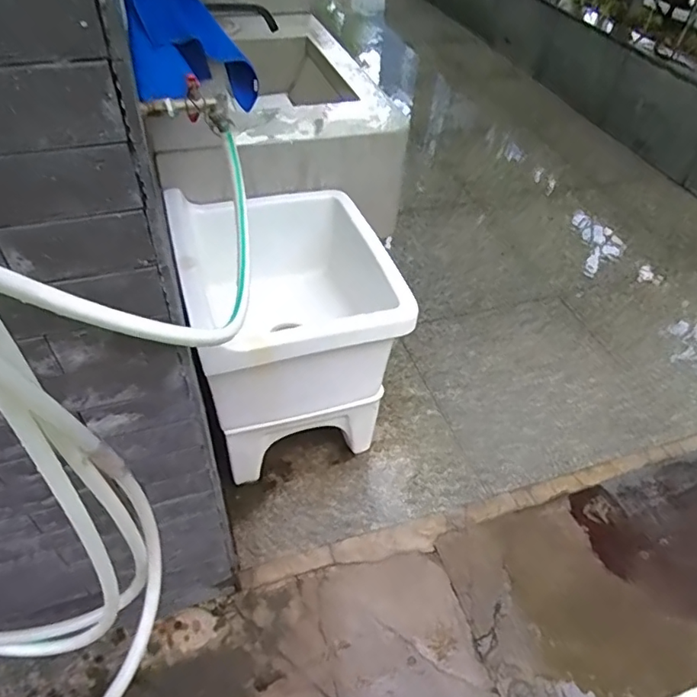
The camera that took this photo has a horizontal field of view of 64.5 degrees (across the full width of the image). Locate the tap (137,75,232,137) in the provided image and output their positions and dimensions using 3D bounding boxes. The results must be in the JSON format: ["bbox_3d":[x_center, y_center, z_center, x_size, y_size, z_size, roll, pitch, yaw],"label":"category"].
[{"bbox_3d":[-0.232,-0.347,0.791,0.122,0.079,0.030,-12,48,-15],"label":"tap"}]

